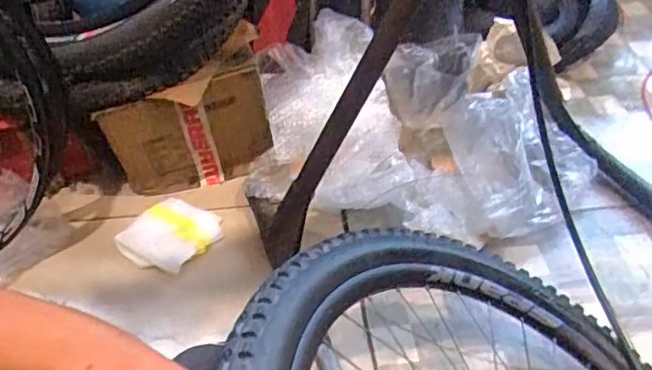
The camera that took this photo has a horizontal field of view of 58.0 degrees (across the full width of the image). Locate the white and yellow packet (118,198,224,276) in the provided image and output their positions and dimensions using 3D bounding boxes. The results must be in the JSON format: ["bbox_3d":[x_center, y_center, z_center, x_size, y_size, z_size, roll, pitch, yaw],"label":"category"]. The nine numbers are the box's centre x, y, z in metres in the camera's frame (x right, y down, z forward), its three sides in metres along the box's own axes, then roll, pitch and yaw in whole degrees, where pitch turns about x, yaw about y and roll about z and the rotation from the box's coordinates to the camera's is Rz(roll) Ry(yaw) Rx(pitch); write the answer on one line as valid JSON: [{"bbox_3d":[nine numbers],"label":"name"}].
[{"bbox_3d":[-0.271,0.085,1.052,0.133,0.063,0.163,26,51,25],"label":"white and yellow packet"}]

